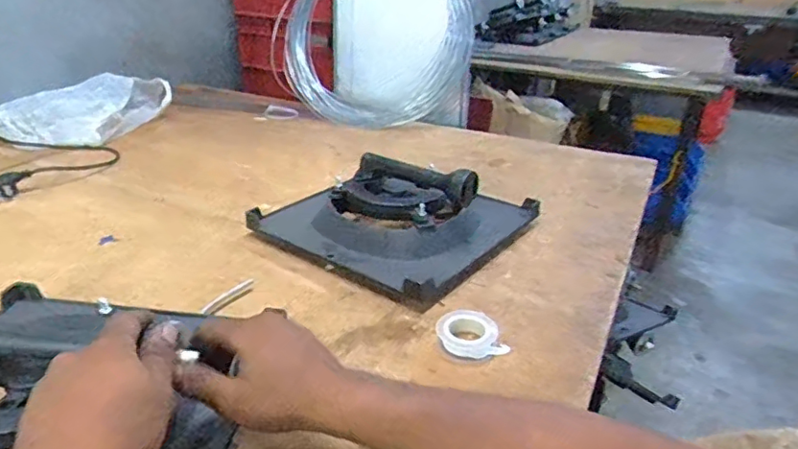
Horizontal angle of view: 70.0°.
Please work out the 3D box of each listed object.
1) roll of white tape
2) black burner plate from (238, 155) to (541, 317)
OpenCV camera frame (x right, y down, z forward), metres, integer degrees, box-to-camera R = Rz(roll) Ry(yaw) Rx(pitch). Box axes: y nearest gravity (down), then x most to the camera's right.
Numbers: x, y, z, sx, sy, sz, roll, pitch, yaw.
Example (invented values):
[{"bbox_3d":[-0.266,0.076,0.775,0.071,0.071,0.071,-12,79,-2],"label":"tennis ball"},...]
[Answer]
[{"bbox_3d":[0.070,0.109,0.579,0.063,0.019,0.066,1,26,-1],"label":"roll of white tape"},{"bbox_3d":[0.002,-0.036,0.782,0.278,0.101,0.286,20,31,33],"label":"black burner plate"}]

